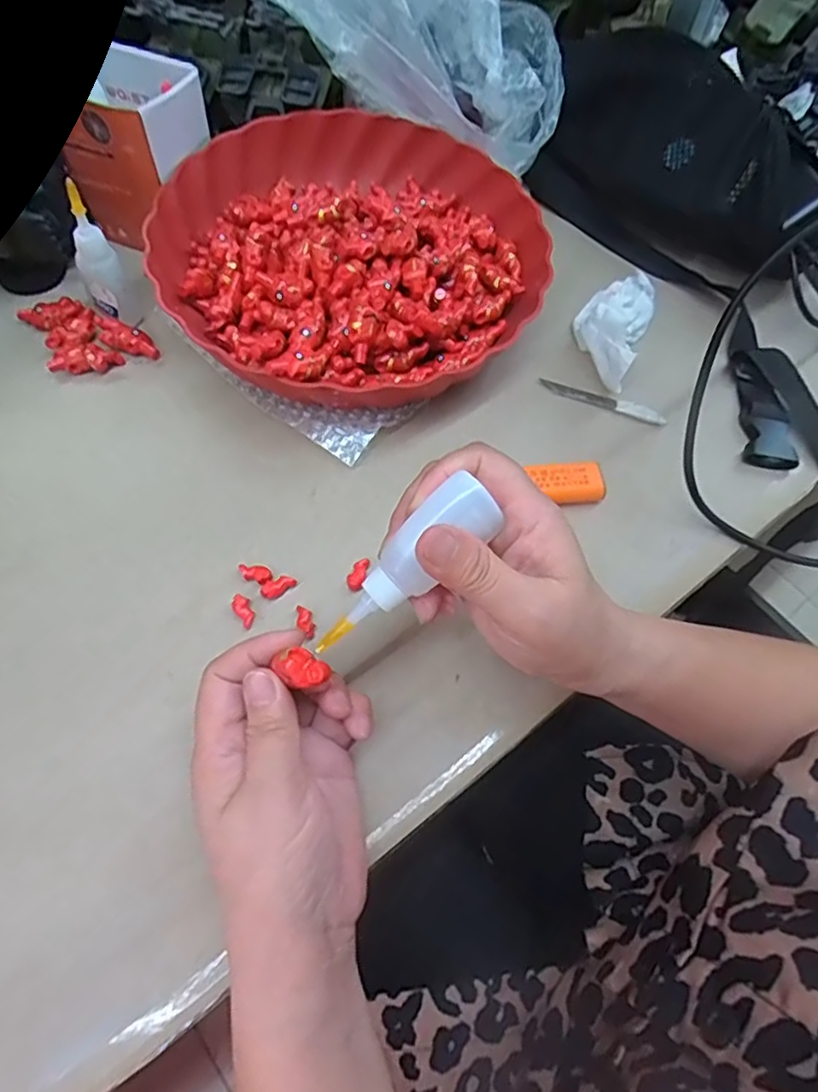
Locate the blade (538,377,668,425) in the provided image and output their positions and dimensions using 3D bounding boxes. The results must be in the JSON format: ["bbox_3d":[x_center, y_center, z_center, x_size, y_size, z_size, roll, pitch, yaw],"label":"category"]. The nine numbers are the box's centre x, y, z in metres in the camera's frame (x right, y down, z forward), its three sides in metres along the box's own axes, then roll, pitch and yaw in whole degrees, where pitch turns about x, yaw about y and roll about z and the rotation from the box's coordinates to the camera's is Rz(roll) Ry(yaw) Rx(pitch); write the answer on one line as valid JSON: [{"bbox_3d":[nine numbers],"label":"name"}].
[{"bbox_3d":[0.124,-0.093,0.403,0.082,0.007,0.009,19,62,13],"label":"blade"}]

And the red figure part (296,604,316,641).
[{"bbox_3d":[-0.053,0.038,0.322,0.008,0.005,0.020,-18,61,-8],"label":"red figure part"}]

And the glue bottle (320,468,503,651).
[{"bbox_3d":[-0.002,0.011,0.251,0.088,0.018,0.021,-45,65,7],"label":"glue bottle"}]

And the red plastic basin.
[{"bbox_3d":[-0.037,-0.193,0.416,0.236,0.071,0.236,-1,60,2],"label":"red plastic basin"}]

